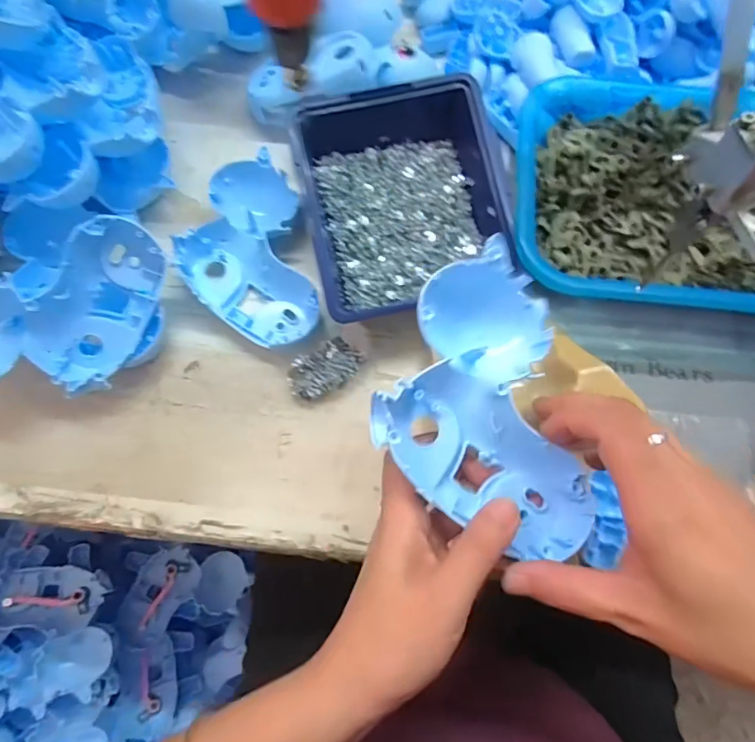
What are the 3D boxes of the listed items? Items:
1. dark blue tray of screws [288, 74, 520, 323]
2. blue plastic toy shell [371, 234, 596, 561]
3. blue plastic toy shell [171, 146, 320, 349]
[{"bbox_3d":[0.014,-0.131,0.375,0.135,0.060,0.159,-11,75,-3],"label":"dark blue tray of screws"},{"bbox_3d":[0.051,0.024,0.263,0.104,0.037,0.166,-9,77,-1],"label":"blue plastic toy shell"},{"bbox_3d":[-0.104,-0.093,0.387,0.092,0.027,0.156,-11,75,-3],"label":"blue plastic toy shell"}]

